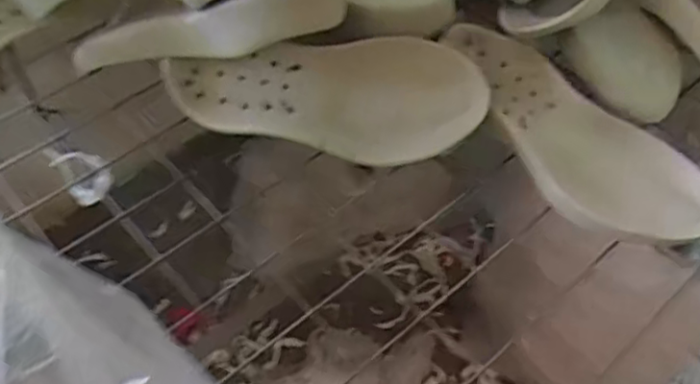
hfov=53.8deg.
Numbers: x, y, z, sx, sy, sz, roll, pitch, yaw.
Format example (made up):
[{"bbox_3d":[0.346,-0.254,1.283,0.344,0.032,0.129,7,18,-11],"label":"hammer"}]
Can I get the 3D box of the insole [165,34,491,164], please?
[{"bbox_3d":[-0.026,-0.088,0.678,0.308,0.031,0.114,-1,93,7],"label":"insole"}]

